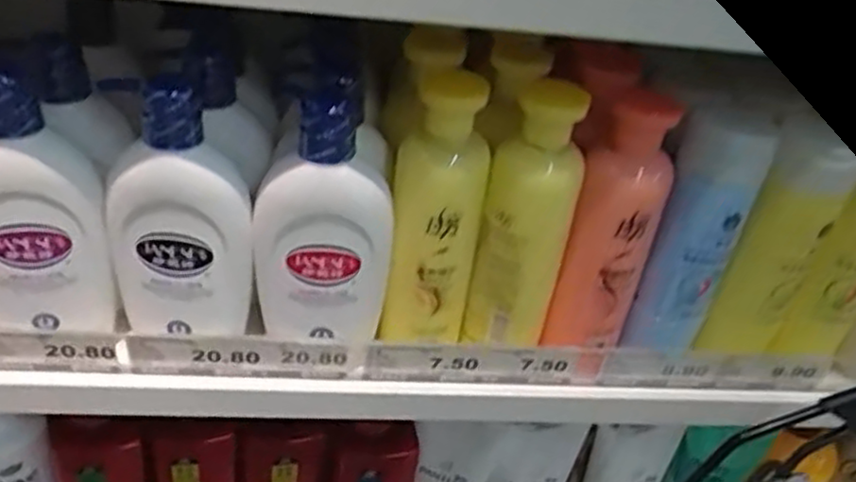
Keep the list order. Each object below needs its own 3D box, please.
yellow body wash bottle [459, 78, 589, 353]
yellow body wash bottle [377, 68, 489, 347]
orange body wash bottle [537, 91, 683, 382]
[{"bbox_3d":[0.068,-0.011,0.508,0.066,0.188,0.052,13,35,8],"label":"yellow body wash bottle"},{"bbox_3d":[0.005,-0.015,0.498,0.068,0.187,0.047,6,35,-2],"label":"yellow body wash bottle"},{"bbox_3d":[0.128,-0.004,0.517,0.057,0.190,0.064,19,37,16],"label":"orange body wash bottle"}]

